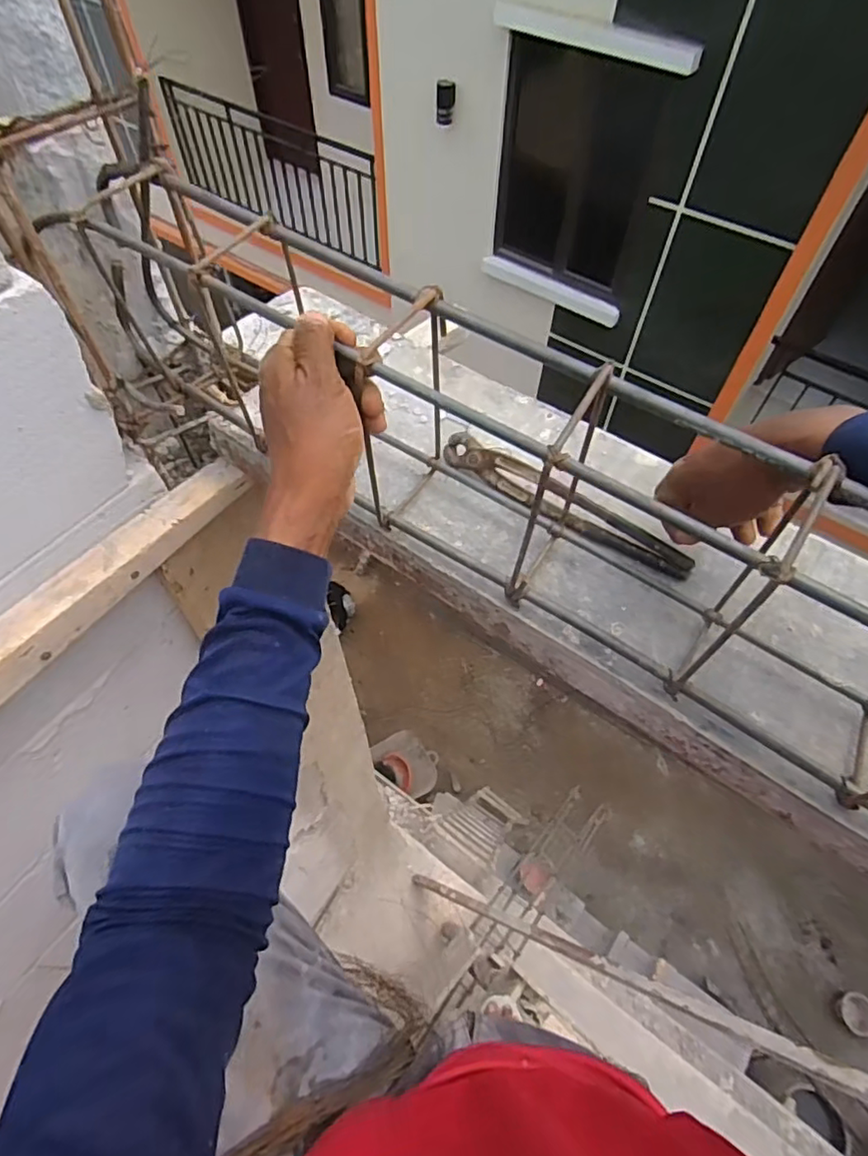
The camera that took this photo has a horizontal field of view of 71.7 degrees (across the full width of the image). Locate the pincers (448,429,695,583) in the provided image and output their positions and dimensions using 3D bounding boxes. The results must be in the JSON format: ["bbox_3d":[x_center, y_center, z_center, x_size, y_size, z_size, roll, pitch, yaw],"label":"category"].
[{"bbox_3d":[0.114,-0.065,0.544,0.242,0.029,0.038,34,63,18],"label":"pincers"}]

